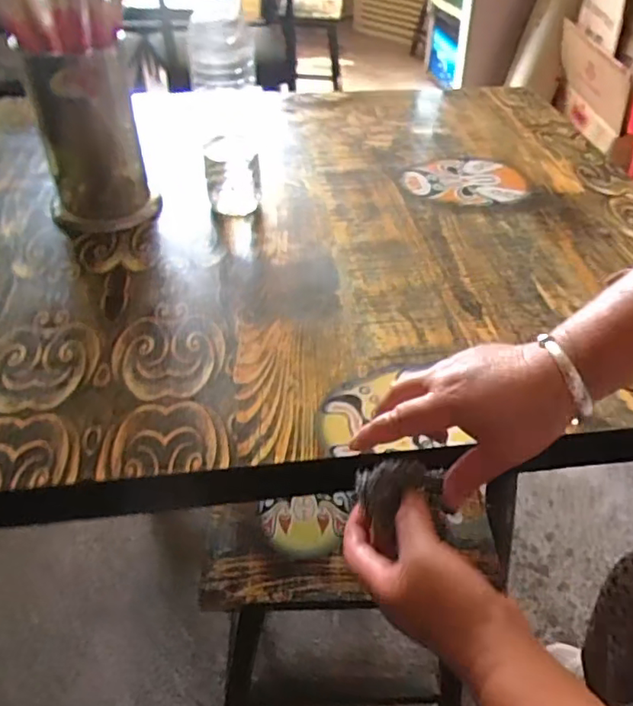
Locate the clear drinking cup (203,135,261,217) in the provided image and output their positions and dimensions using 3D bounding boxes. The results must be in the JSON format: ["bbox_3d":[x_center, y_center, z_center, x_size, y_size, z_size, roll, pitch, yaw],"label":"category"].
[{"bbox_3d":[-0.093,-0.198,0.649,0.057,0.074,0.057,-3,44,-4],"label":"clear drinking cup"}]

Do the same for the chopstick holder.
[{"bbox_3d":[-0.235,-0.221,0.594,0.103,0.169,0.114,-14,46,-15],"label":"chopstick holder"}]

